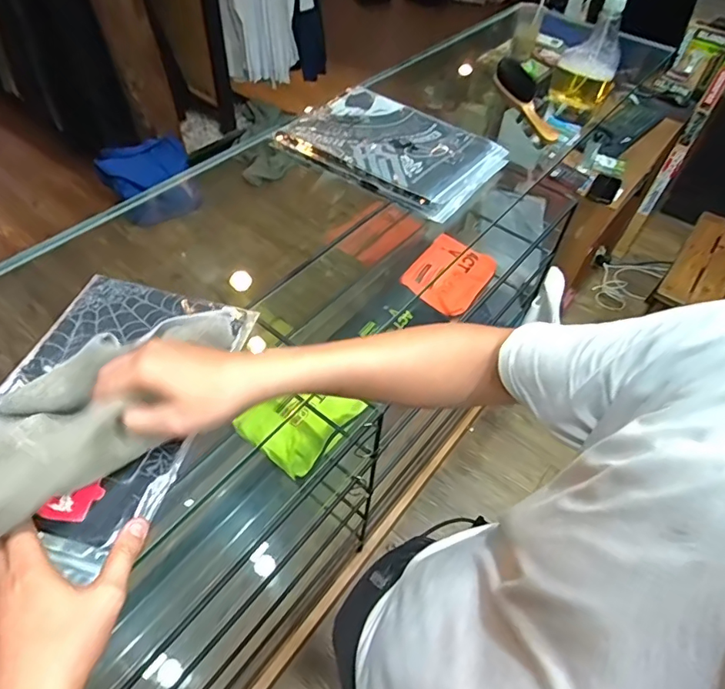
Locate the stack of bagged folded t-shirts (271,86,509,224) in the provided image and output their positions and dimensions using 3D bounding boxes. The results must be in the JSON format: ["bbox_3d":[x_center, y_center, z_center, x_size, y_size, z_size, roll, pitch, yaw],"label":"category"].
[{"bbox_3d":[0.042,-0.313,0.769,0.318,0.026,0.215,31,56,19],"label":"stack of bagged folded t-shirts"}]

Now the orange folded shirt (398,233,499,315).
[{"bbox_3d":[0.262,-0.210,1.471,0.206,0.074,0.306,40,56,4],"label":"orange folded shirt"}]

